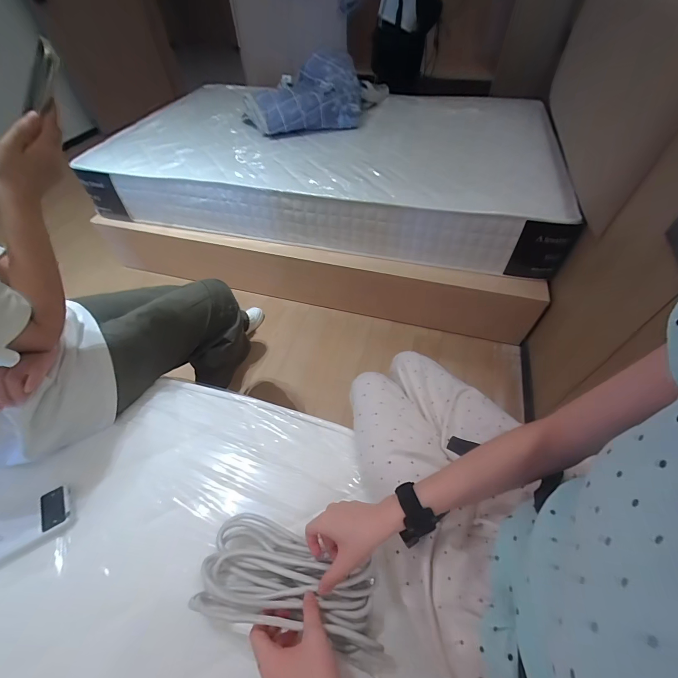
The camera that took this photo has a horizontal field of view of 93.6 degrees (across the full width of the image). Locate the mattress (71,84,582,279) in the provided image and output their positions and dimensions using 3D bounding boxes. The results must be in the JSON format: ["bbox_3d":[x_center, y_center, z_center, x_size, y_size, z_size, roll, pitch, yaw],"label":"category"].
[{"bbox_3d":[-0.096,-0.804,1.466,1.884,0.263,0.973,10,53,8],"label":"mattress"}]

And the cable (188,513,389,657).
[{"bbox_3d":[-0.063,0.303,0.406,0.220,0.072,0.107,10,53,10],"label":"cable"}]

